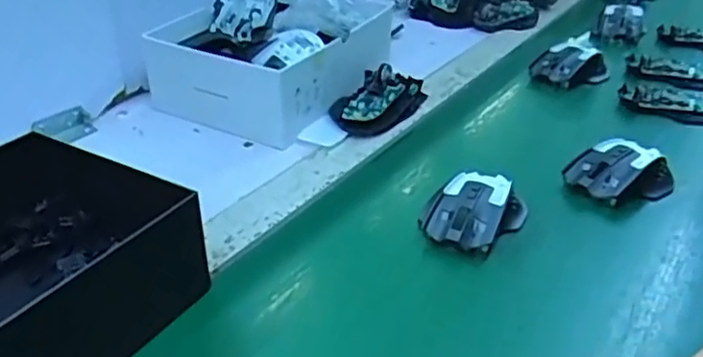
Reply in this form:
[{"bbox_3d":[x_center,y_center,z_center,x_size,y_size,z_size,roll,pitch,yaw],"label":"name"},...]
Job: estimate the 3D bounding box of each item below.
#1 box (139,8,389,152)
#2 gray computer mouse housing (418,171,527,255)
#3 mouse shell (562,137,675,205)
[{"bbox_3d":[-0.076,-0.153,0.798,0.187,0.088,0.279,18,36,26],"label":"box"},{"bbox_3d":[0.110,0.023,0.568,0.070,0.037,0.109,27,41,36],"label":"gray computer mouse housing"},{"bbox_3d":[0.251,-0.006,0.613,0.088,0.041,0.057,-12,34,-19],"label":"mouse shell"}]

